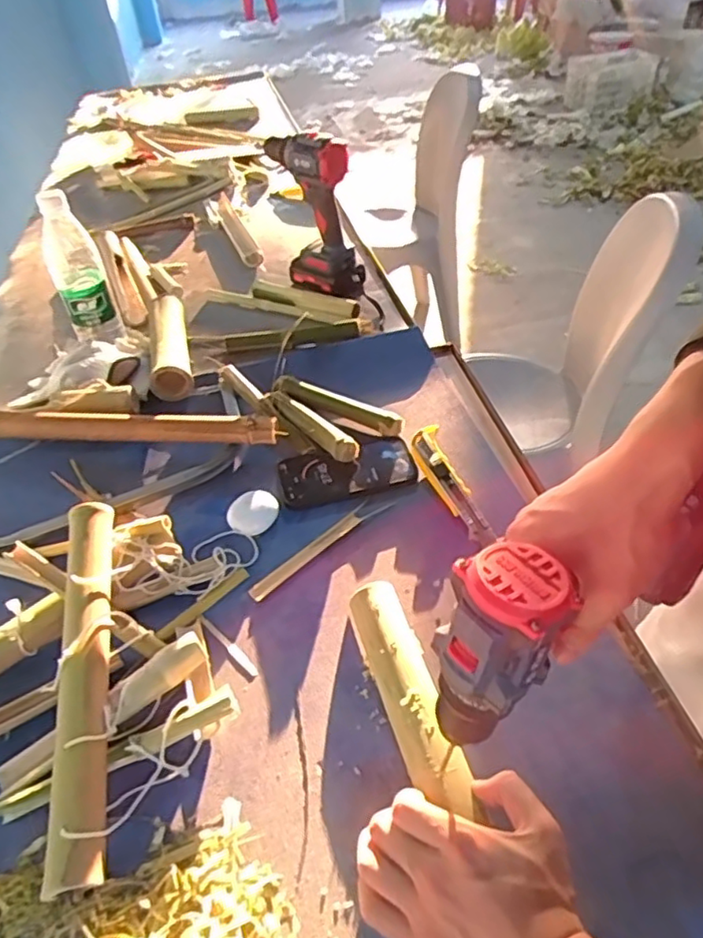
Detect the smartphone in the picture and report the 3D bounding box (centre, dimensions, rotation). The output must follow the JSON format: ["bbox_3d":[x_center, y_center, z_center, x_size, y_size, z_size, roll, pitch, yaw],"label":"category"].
[{"bbox_3d":[-0.007,0.001,0.681,0.143,0.011,0.076,-12,43,-8],"label":"smartphone"}]

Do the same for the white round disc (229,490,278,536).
[{"bbox_3d":[-0.100,0.044,0.636,0.051,0.013,0.045,-29,66,-14],"label":"white round disc"}]

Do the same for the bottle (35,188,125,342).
[{"bbox_3d":[-0.364,-0.255,0.831,0.064,0.229,0.059,-21,45,-15],"label":"bottle"}]

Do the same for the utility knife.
[{"bbox_3d":[0.100,0.013,0.649,0.037,0.020,0.162,-13,43,-9],"label":"utility knife"}]

